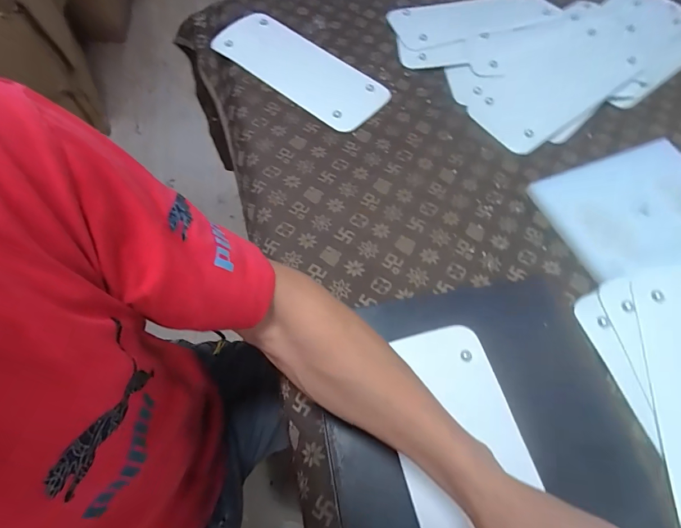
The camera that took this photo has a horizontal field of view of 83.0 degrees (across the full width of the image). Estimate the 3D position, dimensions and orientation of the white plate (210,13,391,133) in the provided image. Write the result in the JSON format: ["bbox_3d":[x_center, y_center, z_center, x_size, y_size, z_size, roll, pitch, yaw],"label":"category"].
[{"bbox_3d":[-0.066,-0.310,0.610,0.294,0.010,0.122,37,63,14],"label":"white plate"}]

